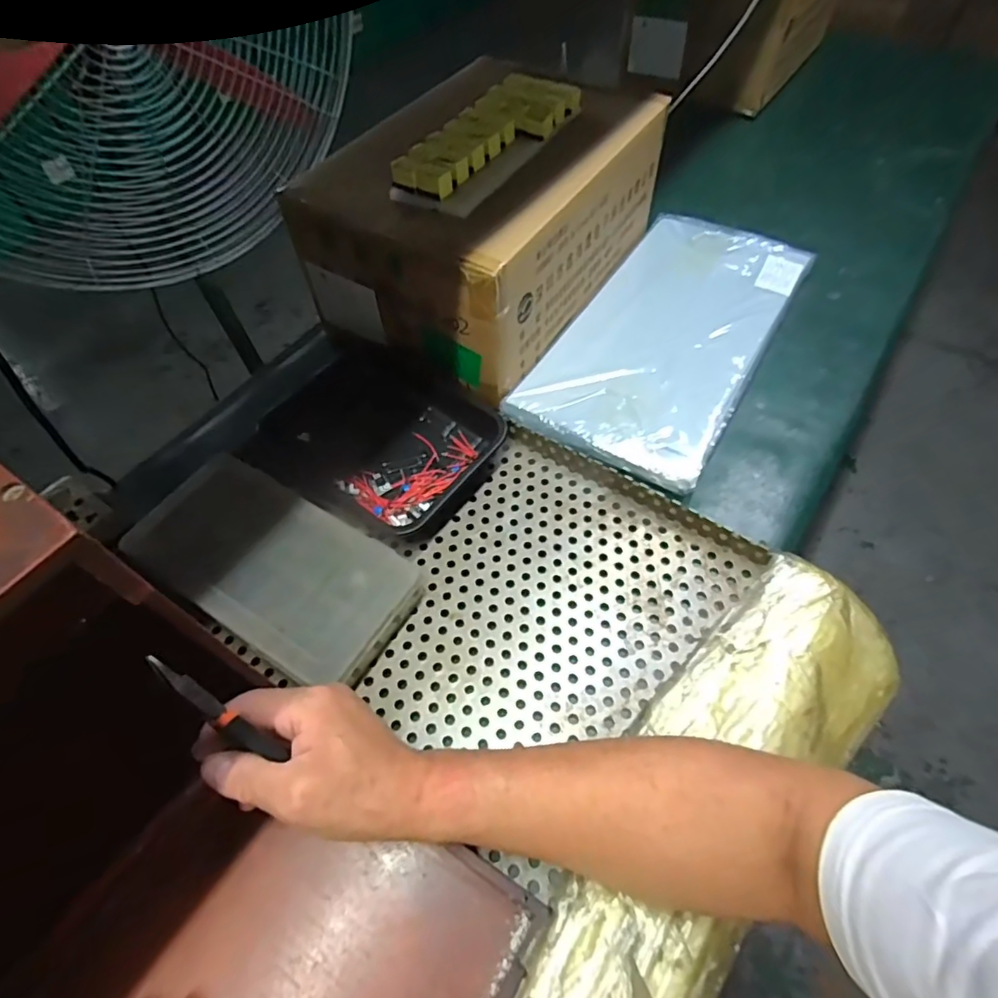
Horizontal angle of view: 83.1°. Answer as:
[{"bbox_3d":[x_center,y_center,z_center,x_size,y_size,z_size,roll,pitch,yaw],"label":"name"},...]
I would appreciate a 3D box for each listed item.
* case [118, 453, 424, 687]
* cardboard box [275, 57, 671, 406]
[{"bbox_3d":[-0.191,0.056,0.474,0.237,0.038,0.122,25,61,19],"label":"case"},{"bbox_3d":[-0.018,-0.340,0.653,0.279,0.172,0.386,25,61,19],"label":"cardboard box"}]

